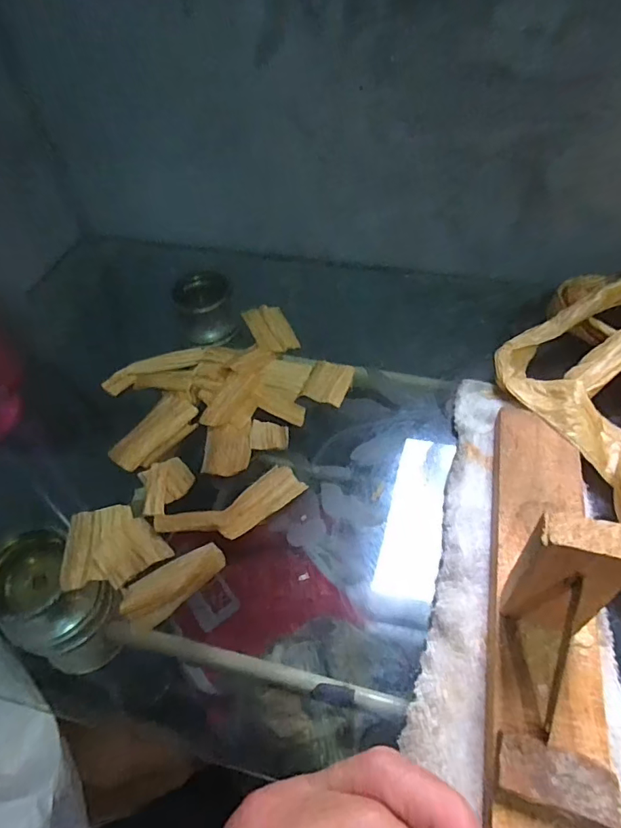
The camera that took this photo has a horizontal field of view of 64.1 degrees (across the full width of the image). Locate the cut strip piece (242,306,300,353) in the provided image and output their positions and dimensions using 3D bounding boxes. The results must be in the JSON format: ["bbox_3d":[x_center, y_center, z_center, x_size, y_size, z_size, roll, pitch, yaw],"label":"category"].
[{"bbox_3d":[-0.040,-0.088,0.507,0.040,0.006,0.073,-17,50,-12],"label":"cut strip piece"}]

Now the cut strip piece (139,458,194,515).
[{"bbox_3d":[-0.113,0.055,0.388,0.043,0.005,0.042,-27,55,-18],"label":"cut strip piece"}]

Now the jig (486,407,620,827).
[{"bbox_3d":[0.149,0.081,0.284,0.065,0.114,0.272,9,52,9],"label":"jig"}]

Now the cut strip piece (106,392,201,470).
[{"bbox_3d":[-0.135,0.012,0.426,0.038,0.006,0.084,26,57,21],"label":"cut strip piece"}]

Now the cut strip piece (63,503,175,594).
[{"bbox_3d":[-0.142,0.094,0.362,0.073,0.006,0.062,-9,52,-5],"label":"cut strip piece"}]

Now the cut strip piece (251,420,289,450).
[{"bbox_3d":[-0.035,0.018,0.423,0.031,0.004,0.029,-3,51,-1],"label":"cut strip piece"}]

